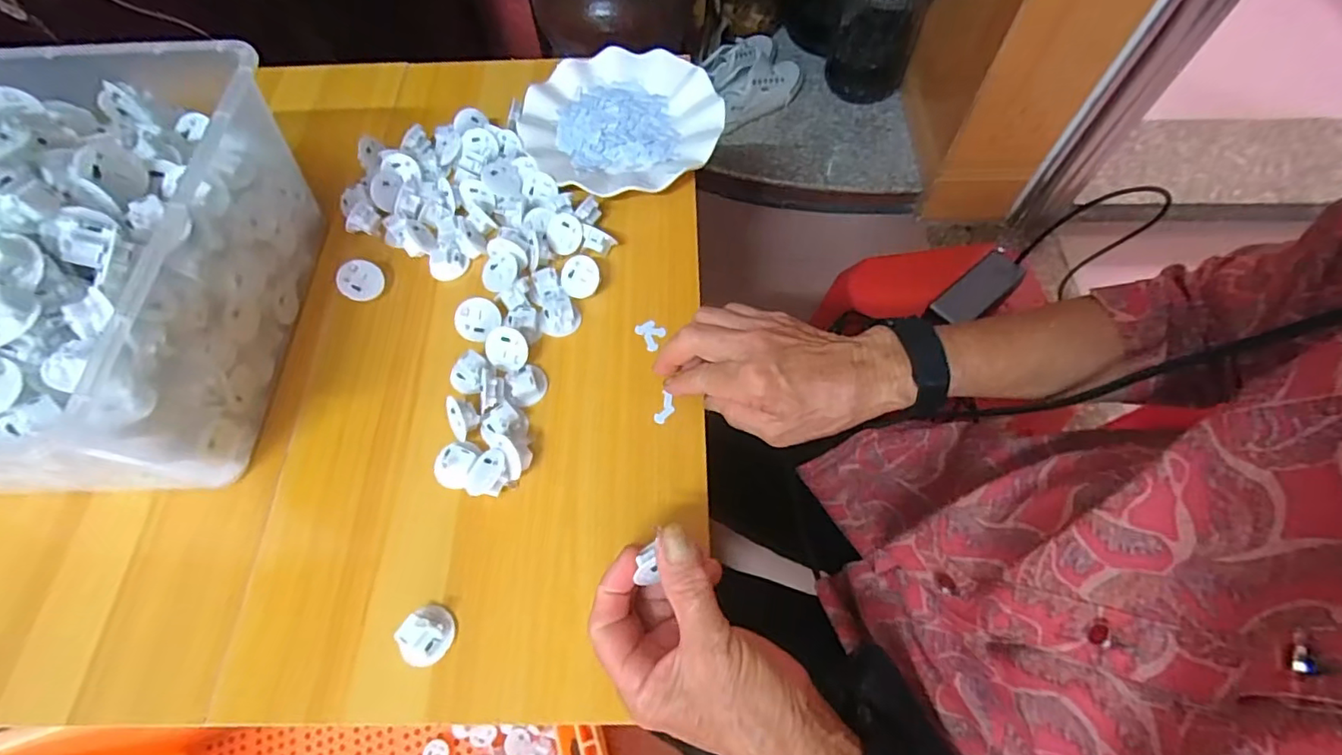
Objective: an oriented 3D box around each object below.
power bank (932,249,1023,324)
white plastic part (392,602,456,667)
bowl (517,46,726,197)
[{"bbox_3d":[0.367,-0.107,0.675,0.131,0.018,0.055,-37,68,-15],"label":"power bank"},{"bbox_3d":[-0.146,0.154,0.341,0.027,0.017,0.033,22,66,12],"label":"white plastic part"},{"bbox_3d":[-0.045,-0.237,0.529,0.179,0.025,0.171,-1,64,2],"label":"bowl"}]

